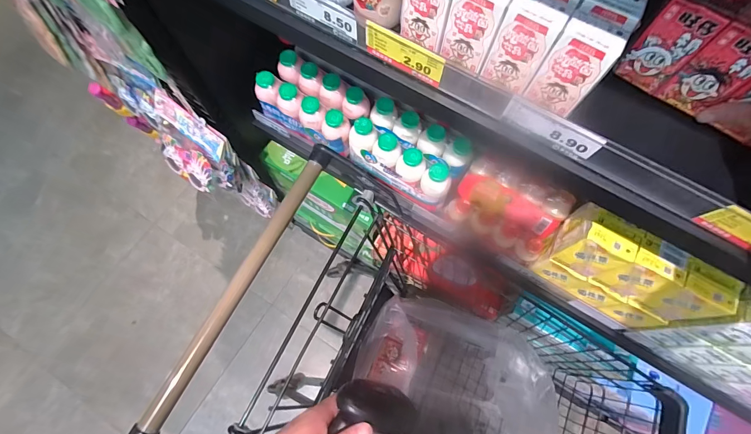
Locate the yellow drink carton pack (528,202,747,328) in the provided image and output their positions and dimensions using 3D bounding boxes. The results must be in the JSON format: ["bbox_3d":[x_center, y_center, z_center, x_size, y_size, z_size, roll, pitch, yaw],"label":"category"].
[{"bbox_3d":[0.374,0.085,0.531,0.208,0.187,0.078,36,74,12],"label":"yellow drink carton pack"}]

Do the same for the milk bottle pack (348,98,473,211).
[{"bbox_3d":[0.059,-0.116,0.646,0.204,0.088,0.110,28,73,9],"label":"milk bottle pack"}]

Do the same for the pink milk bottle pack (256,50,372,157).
[{"bbox_3d":[-0.120,-0.222,0.678,0.195,0.088,0.105,32,74,11],"label":"pink milk bottle pack"}]

